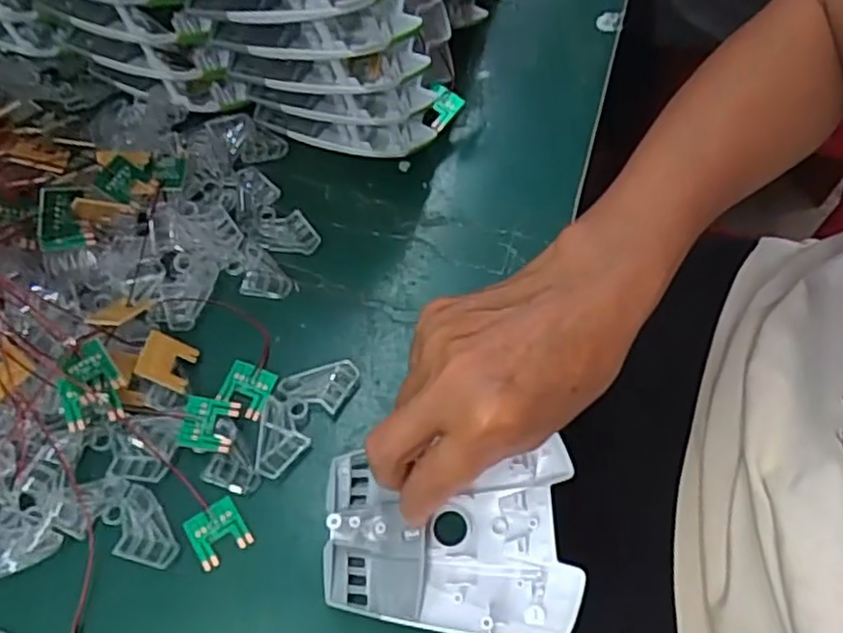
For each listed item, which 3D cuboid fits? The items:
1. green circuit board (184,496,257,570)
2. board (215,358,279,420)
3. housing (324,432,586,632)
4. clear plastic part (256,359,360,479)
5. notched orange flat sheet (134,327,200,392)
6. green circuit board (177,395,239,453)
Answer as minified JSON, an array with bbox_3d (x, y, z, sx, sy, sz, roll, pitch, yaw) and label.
[{"bbox_3d":[-0.094,0.099,0.325,0.025,0.004,0.025,-30,69,-17],"label":"green circuit board"},{"bbox_3d":[-0.088,0.036,0.356,0.025,0.004,0.025,20,64,6],"label":"board"},{"bbox_3d":[0.013,0.100,0.312,0.109,0.024,0.082,0,64,-3],"label":"housing"},{"bbox_3d":[-0.061,0.046,0.348,0.030,0.009,0.066,32,66,12],"label":"clear plastic part"},{"bbox_3d":[-0.126,0.022,0.350,0.027,0.004,0.024,27,54,-21],"label":"notched orange flat sheet"},{"bbox_3d":[-0.103,0.051,0.339,0.025,0.006,0.025,9,76,-7],"label":"green circuit board"}]

